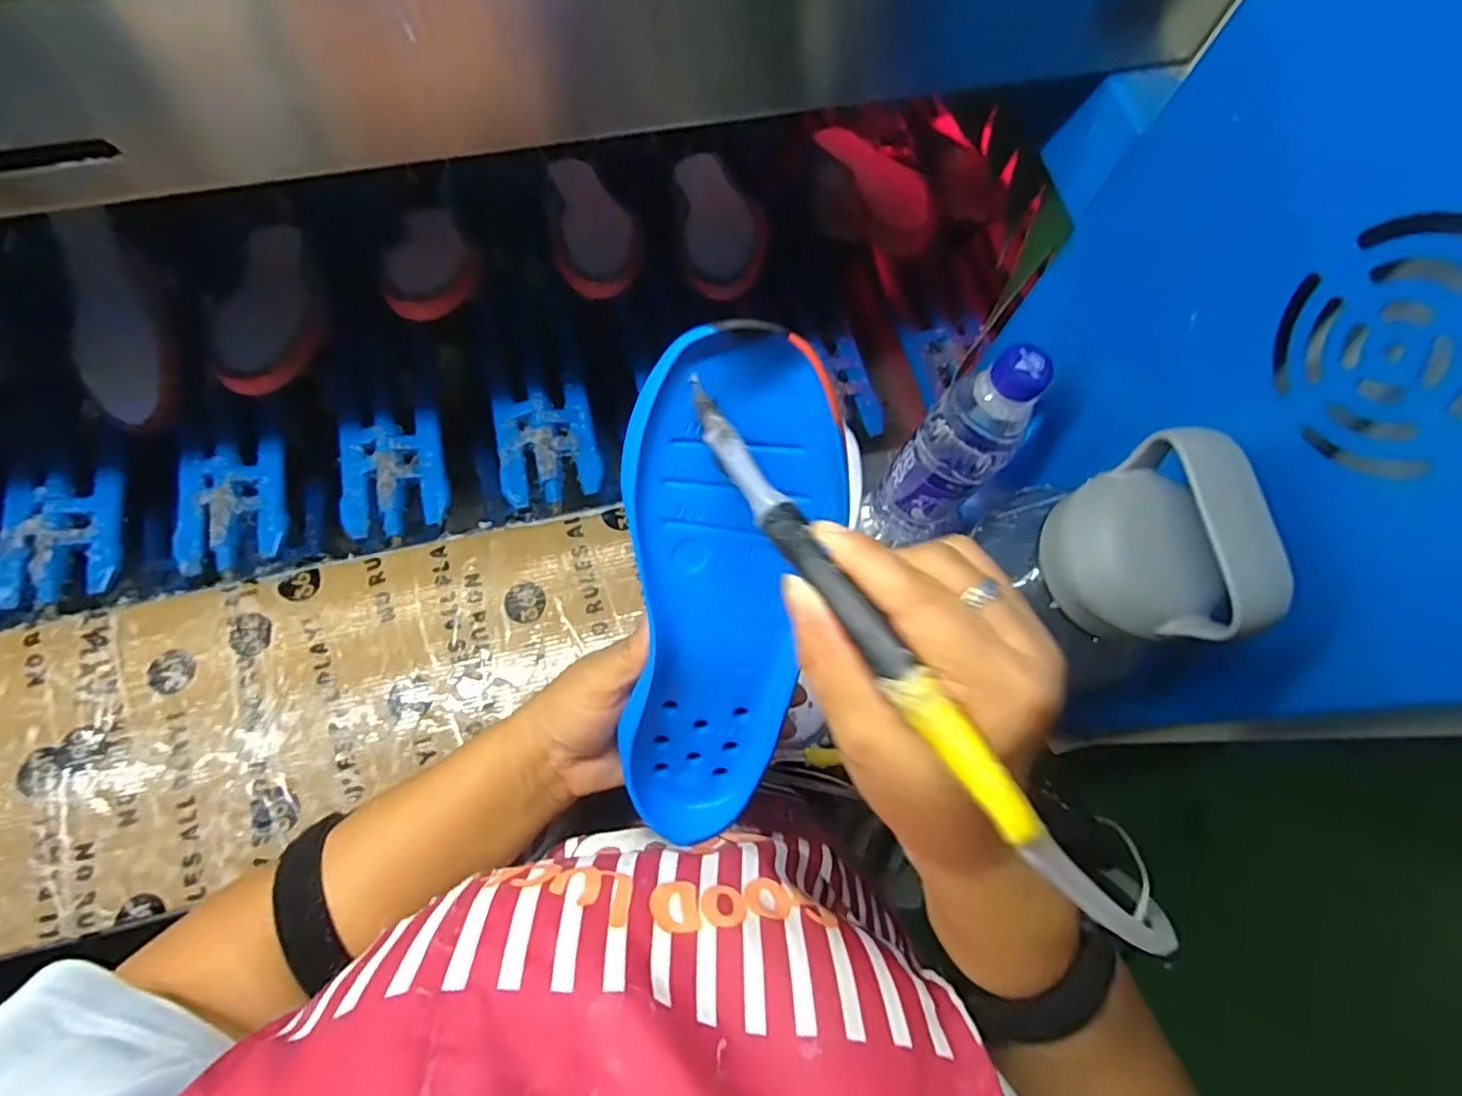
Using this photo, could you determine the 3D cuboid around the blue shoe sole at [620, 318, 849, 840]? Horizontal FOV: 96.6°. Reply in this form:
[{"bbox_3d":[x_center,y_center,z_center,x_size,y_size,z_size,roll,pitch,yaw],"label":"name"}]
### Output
[{"bbox_3d":[-0.003,0.028,0.285,0.084,0.028,0.233,8,113,2],"label":"blue shoe sole"}]

